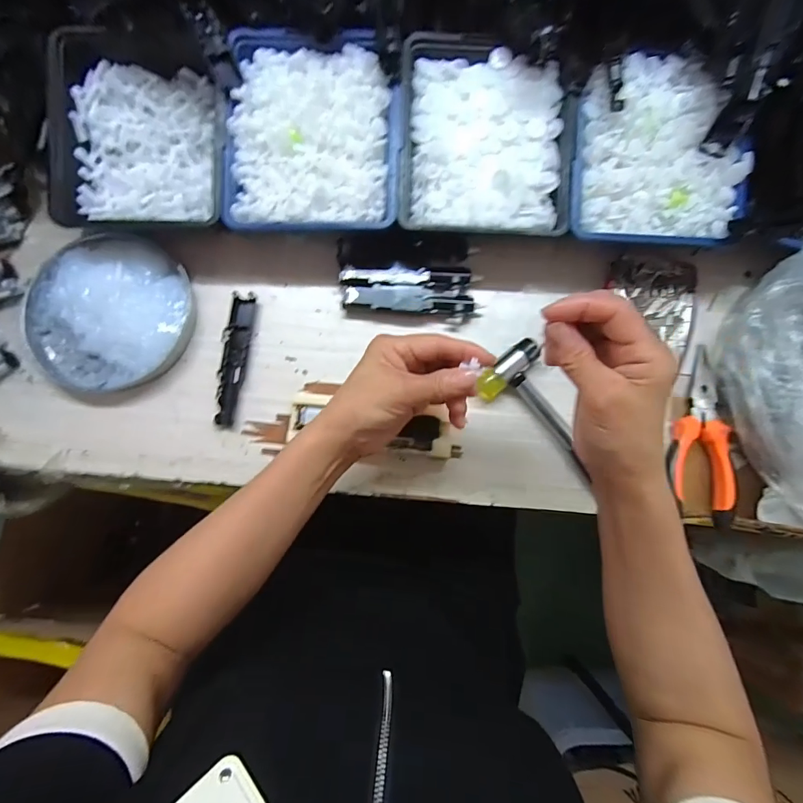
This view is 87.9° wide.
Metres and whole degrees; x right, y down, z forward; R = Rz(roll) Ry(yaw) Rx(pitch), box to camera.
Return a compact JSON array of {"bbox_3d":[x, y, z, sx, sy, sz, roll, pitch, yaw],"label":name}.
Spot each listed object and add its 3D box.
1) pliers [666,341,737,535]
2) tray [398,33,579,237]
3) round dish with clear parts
[{"bbox_3d":[0.258,0.028,0.360,0.049,0.025,0.149,7,82,0],"label":"pliers"},{"bbox_3d":[0.073,-0.222,0.353,0.143,0.032,0.155,3,82,-1],"label":"tray"},{"bbox_3d":[-0.264,-0.082,0.372,0.143,0.021,0.141,0,82,-1],"label":"round dish with clear parts"}]

